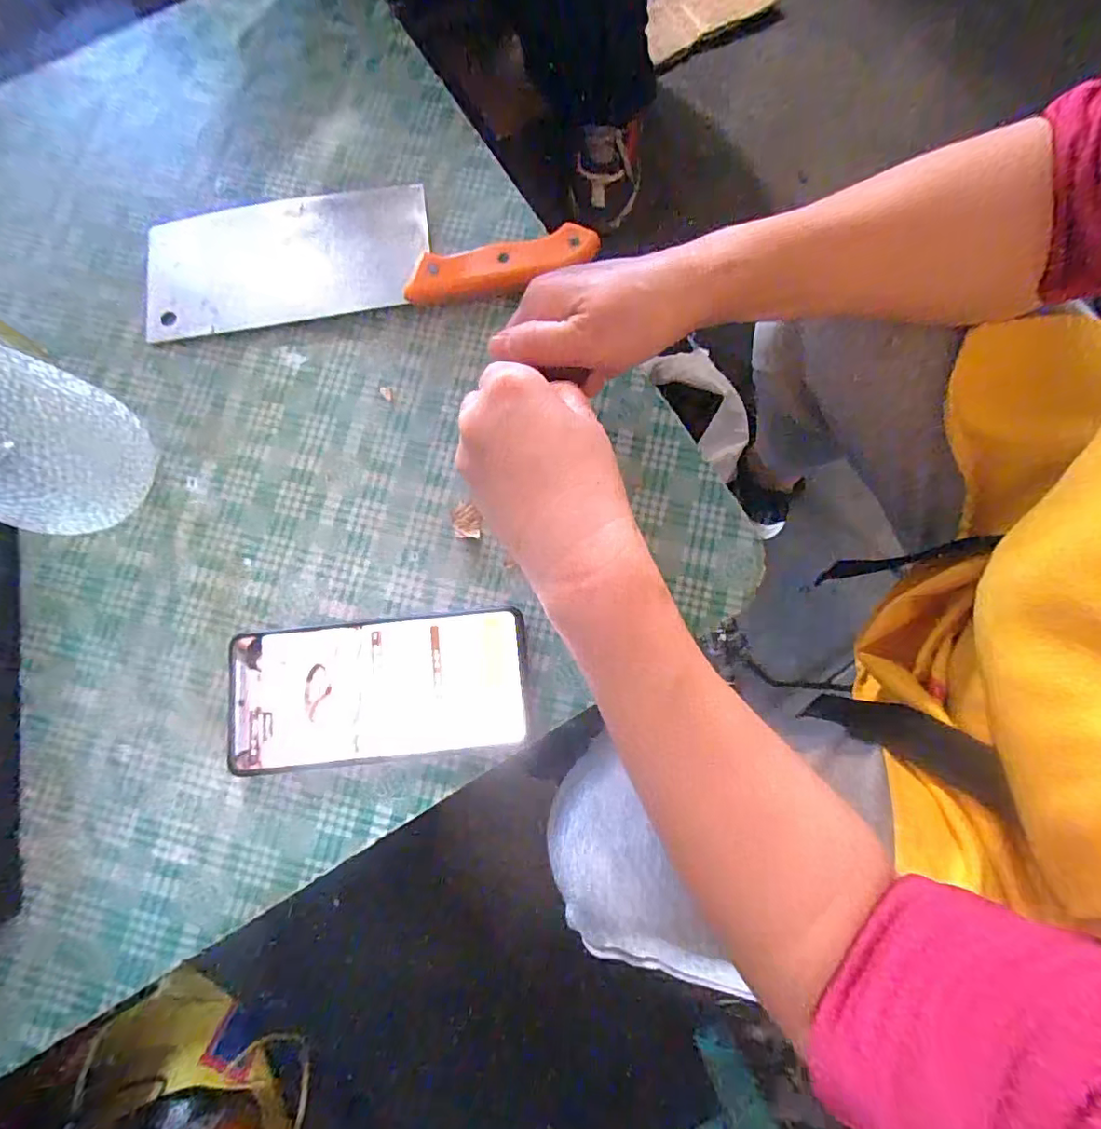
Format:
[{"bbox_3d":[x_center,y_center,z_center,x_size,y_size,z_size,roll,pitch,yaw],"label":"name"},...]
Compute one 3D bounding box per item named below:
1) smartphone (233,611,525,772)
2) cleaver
[{"bbox_3d":[-0.095,0.070,0.309,0.161,0.013,0.074,-5,79,-1],"label":"smartphone"},{"bbox_3d":[-0.122,-0.211,0.360,0.284,0.020,0.091,-8,79,-2],"label":"cleaver"}]

